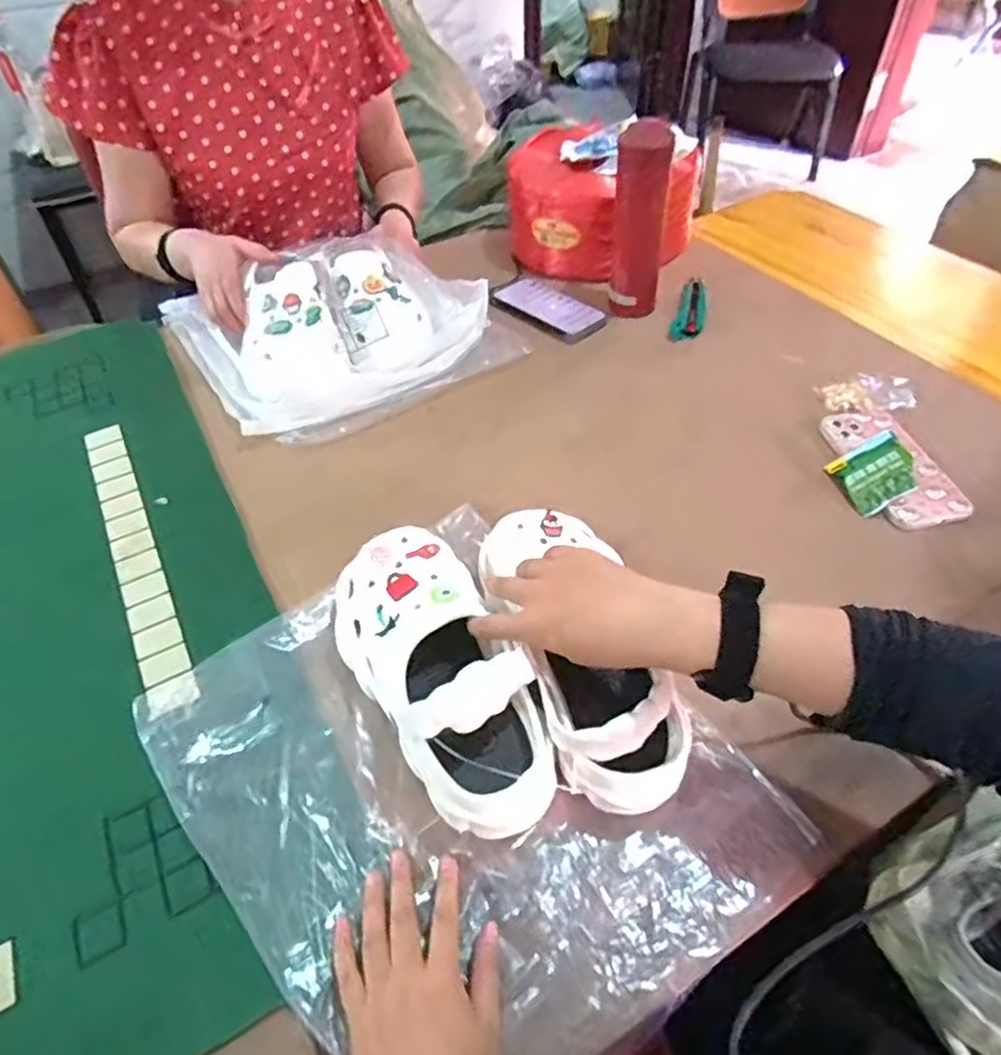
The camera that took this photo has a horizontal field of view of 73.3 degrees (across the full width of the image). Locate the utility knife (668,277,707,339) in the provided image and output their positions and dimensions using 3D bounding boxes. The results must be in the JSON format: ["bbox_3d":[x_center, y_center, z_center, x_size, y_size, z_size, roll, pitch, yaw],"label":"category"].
[{"bbox_3d":[0.256,-0.294,0.903,0.038,0.018,0.124,14,51,13],"label":"utility knife"}]

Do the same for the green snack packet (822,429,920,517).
[{"bbox_3d":[0.377,-0.057,0.677,0.069,0.014,0.071,-39,49,23],"label":"green snack packet"}]

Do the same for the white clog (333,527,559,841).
[{"bbox_3d":[-0.052,0.104,0.516,0.102,0.120,0.242,-22,52,-16],"label":"white clog"}]

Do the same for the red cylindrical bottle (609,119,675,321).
[{"bbox_3d":[0.176,-0.381,0.846,0.068,0.212,0.057,-2,49,0],"label":"red cylindrical bottle"}]

